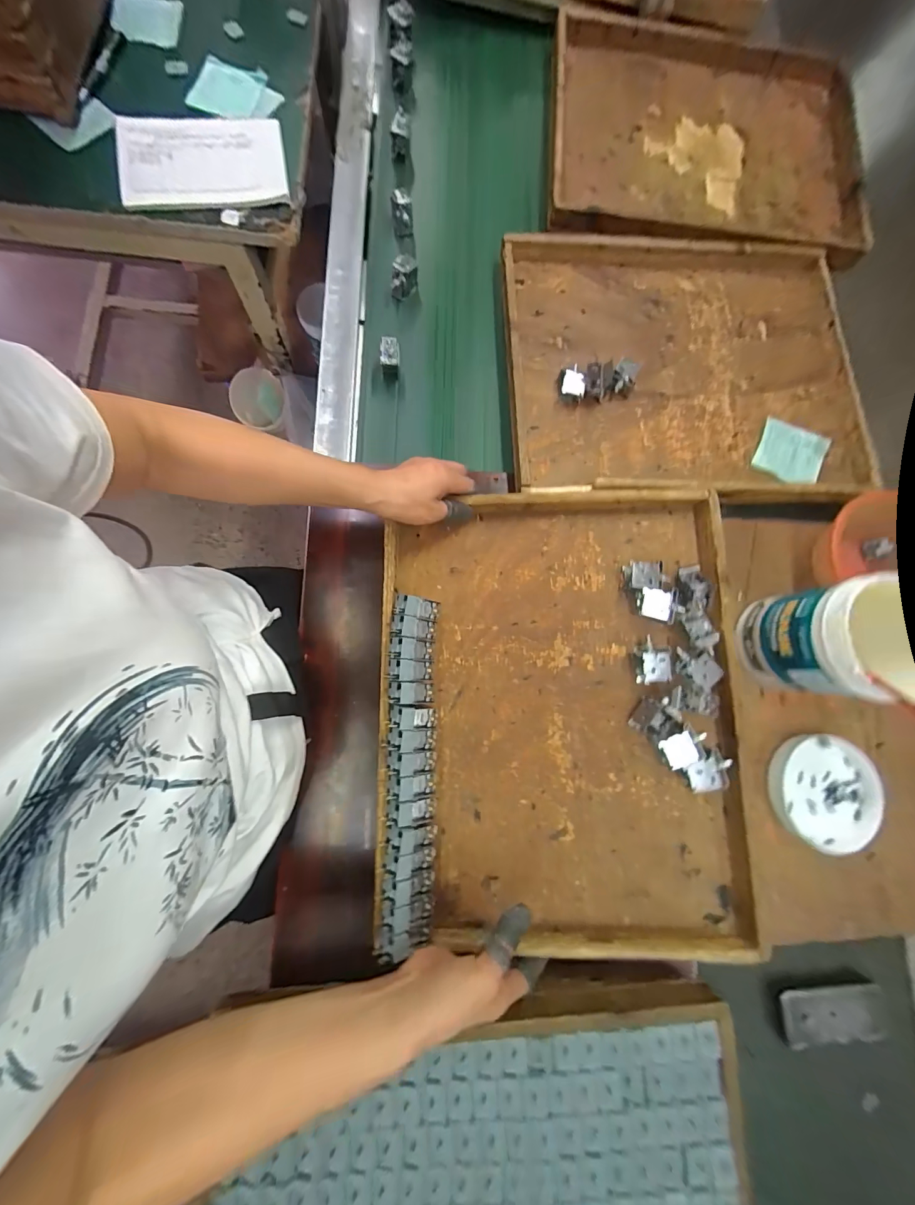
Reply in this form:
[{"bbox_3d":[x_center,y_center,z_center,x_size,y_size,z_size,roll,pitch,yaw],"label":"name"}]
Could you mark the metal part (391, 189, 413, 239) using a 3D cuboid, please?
[{"bbox_3d":[-0.081,-0.568,0.575,0.029,0.054,0.024,-7,82,-6],"label":"metal part"}]

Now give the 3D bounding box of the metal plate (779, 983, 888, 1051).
[{"bbox_3d":[0.423,0.466,0.444,0.113,0.013,0.055,-5,81,-6],"label":"metal plate"}]

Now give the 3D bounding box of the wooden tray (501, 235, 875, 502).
[{"bbox_3d":[0.318,-0.332,0.556,0.494,0.048,0.403,-2,78,-2],"label":"wooden tray"}]

